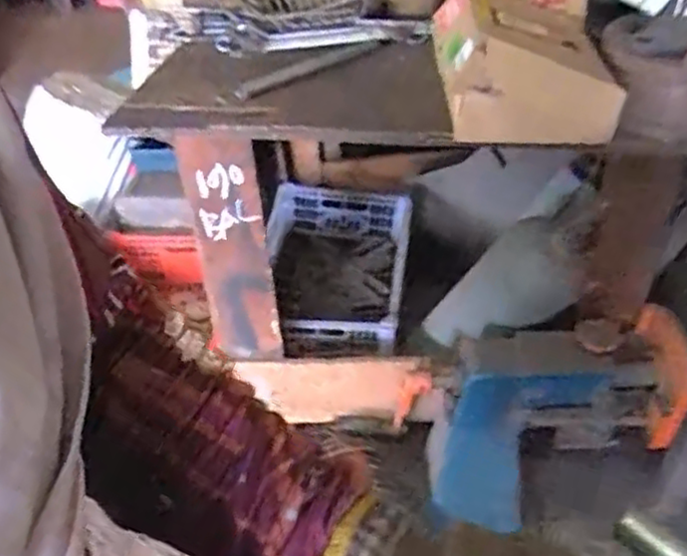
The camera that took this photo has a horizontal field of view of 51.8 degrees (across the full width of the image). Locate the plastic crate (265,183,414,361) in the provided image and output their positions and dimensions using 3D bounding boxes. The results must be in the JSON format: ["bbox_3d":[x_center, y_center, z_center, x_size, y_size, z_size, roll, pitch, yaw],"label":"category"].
[{"bbox_3d":[-0.028,0.013,1.570,0.325,0.173,0.519,2,41,6],"label":"plastic crate"}]

